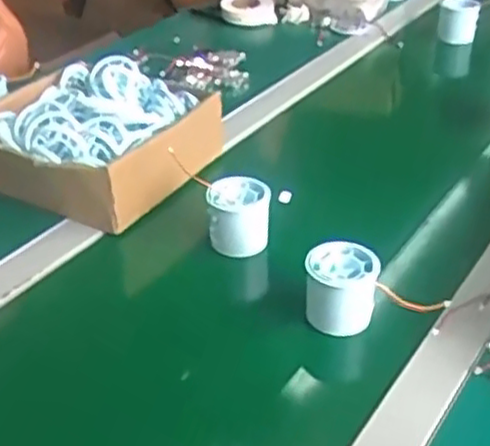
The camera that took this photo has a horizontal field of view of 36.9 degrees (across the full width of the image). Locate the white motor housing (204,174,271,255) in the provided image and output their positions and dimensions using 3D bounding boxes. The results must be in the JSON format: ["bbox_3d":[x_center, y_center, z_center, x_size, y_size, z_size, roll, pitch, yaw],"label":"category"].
[{"bbox_3d":[-0.005,-0.008,0.665,0.054,0.059,0.054,0,34,0],"label":"white motor housing"}]

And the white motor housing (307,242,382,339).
[{"bbox_3d":[0.076,0.052,0.581,0.053,0.058,0.053,8,35,13],"label":"white motor housing"}]

